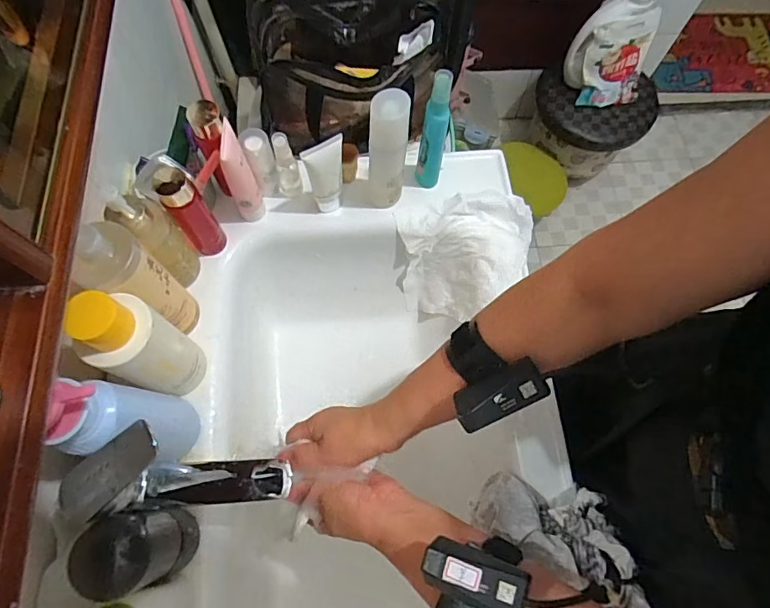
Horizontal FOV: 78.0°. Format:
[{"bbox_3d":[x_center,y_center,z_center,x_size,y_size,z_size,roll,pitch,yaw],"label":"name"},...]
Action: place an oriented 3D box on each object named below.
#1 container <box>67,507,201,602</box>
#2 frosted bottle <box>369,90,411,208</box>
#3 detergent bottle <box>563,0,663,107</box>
[{"bbox_3d":[-0.208,0.209,0.409,0.051,0.120,0.058,-2,69,-3],"label":"container"},{"bbox_3d":[0.003,-0.174,0.560,0.041,0.163,0.040,6,69,0],"label":"frosted bottle"},{"bbox_3d":[0.560,-0.617,1.153,0.191,0.285,0.083,1,69,-2],"label":"detergent bottle"}]

